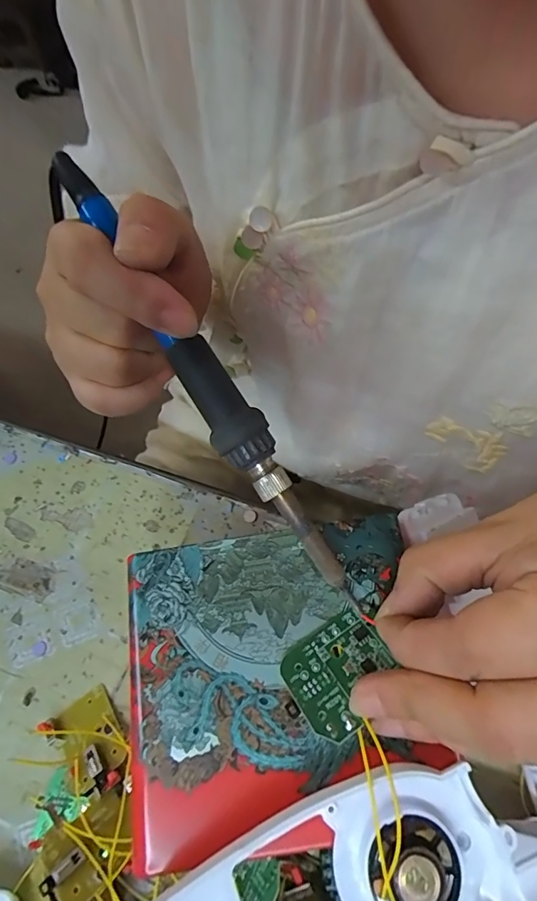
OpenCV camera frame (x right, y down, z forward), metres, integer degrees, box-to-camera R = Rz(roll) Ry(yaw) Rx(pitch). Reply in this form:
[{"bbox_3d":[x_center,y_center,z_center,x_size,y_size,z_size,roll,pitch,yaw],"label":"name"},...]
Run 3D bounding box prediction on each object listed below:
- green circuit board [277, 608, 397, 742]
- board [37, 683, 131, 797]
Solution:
[{"bbox_3d":[0.025,0.080,0.158,0.036,0.004,0.033,-31,46,-14],"label":"green circuit board"},{"bbox_3d":[-0.095,0.154,0.234,0.033,0.012,0.050,-38,54,-20],"label":"board"}]

